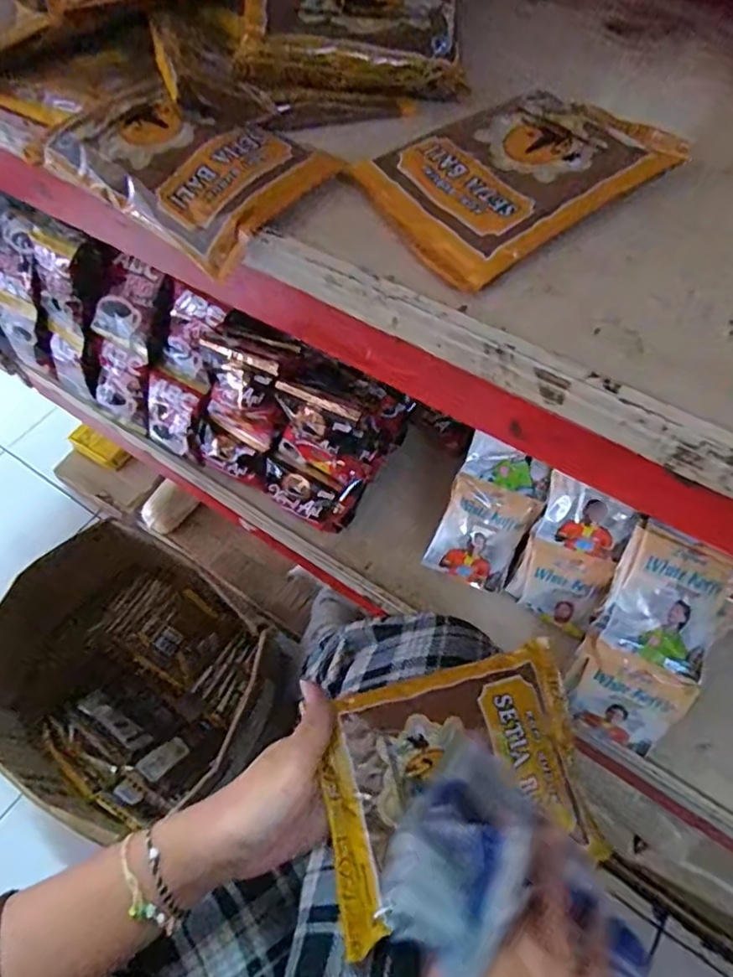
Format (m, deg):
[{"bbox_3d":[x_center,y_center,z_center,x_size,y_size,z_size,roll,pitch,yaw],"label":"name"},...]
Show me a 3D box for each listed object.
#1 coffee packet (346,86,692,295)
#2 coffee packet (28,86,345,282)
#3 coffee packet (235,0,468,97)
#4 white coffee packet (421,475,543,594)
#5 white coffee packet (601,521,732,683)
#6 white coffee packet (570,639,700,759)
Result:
[{"bbox_3d":[0.078,-0.166,0.320,0.145,0.017,0.104,-30,62,-15],"label":"coffee packet"},{"bbox_3d":[-0.092,-0.176,0.330,0.127,0.033,0.094,31,65,19],"label":"coffee packet"},{"bbox_3d":[-0.008,-0.303,0.374,0.122,0.028,0.141,1,76,-4],"label":"coffee packet"},{"bbox_3d":[0.110,0.043,0.589,0.080,0.017,0.102,23,107,10],"label":"white coffee packet"},{"bbox_3d":[0.244,0.091,0.491,0.080,0.022,0.100,24,88,8],"label":"white coffee packet"},{"bbox_3d":[0.214,0.179,0.512,0.079,0.093,0.018,23,30,11],"label":"white coffee packet"}]

